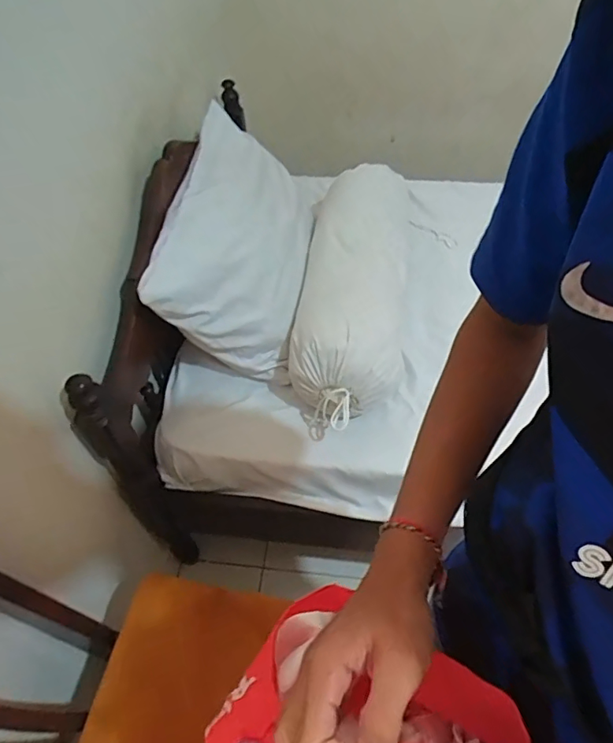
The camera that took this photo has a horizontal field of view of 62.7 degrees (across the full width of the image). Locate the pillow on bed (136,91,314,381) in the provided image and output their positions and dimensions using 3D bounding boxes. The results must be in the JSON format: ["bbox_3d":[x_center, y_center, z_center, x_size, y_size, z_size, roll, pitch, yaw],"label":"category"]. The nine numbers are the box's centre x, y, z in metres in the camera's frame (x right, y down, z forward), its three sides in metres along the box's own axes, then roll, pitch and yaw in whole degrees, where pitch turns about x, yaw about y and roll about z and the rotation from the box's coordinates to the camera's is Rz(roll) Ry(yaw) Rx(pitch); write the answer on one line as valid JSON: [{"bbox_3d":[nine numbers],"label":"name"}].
[{"bbox_3d":[-0.133,-0.317,1.086,0.316,0.131,0.623,31,55,-28],"label":"pillow on bed"}]

